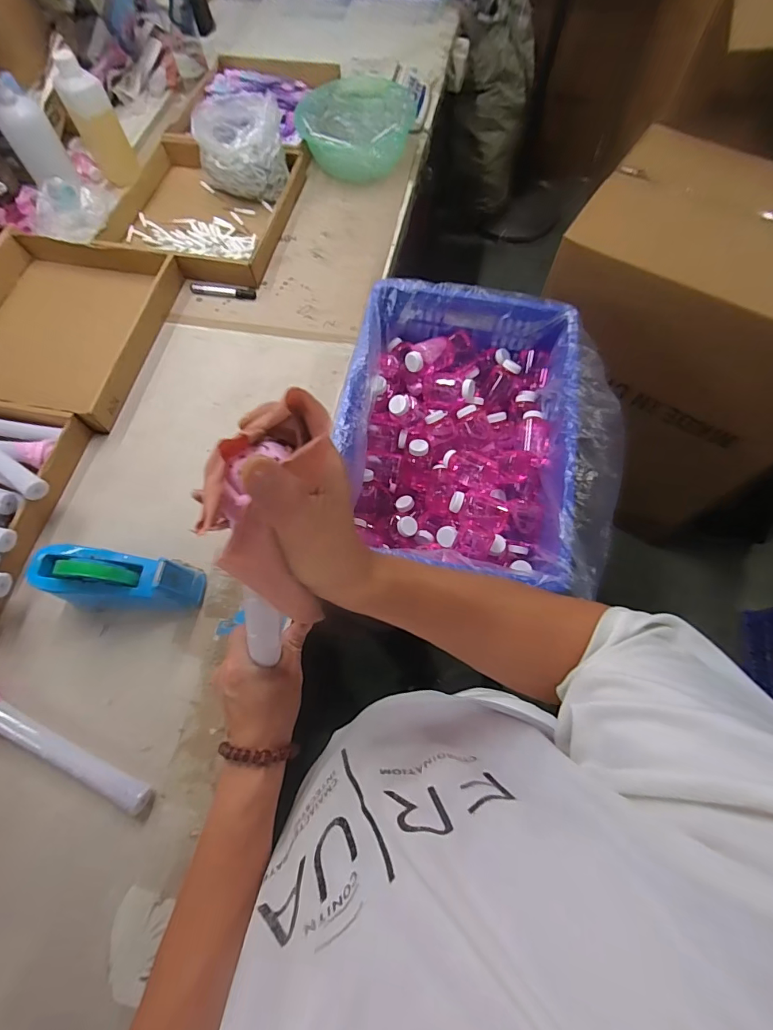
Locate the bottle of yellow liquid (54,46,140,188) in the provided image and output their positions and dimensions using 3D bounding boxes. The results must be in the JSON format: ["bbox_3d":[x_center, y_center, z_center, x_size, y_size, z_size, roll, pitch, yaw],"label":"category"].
[{"bbox_3d":[-0.629,-0.861,0.973,0.074,0.204,0.081,35,72,15],"label":"bottle of yellow liquid"}]

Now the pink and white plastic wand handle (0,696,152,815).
[{"bbox_3d":[-0.439,0.301,0.577,0.300,0.048,0.045,23,70,11],"label":"pink and white plastic wand handle"}]

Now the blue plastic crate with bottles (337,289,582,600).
[{"bbox_3d":[0.113,-0.131,0.735,0.346,0.176,0.488,9,68,5],"label":"blue plastic crate with bottles"}]

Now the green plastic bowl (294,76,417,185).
[{"bbox_3d":[-0.067,-0.914,1.035,0.254,0.079,0.277,13,68,7],"label":"green plastic bowl"}]

